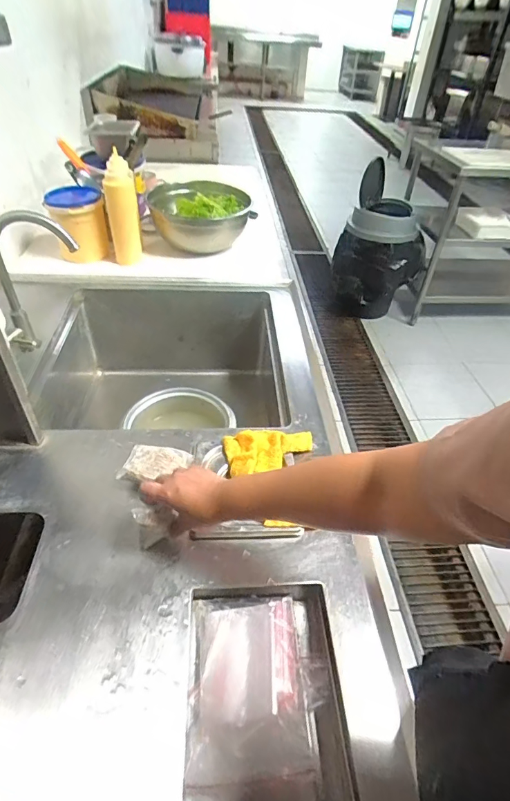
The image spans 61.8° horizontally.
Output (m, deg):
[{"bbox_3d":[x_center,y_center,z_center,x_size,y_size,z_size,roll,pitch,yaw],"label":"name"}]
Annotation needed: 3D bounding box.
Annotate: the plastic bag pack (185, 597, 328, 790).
[{"bbox_3d":[0.003,0.317,0.489,0.150,0.058,0.176,-2,43,-7],"label":"plastic bag pack"}]

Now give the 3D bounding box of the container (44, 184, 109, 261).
[{"bbox_3d":[-0.530,-0.524,1.285,0.152,0.191,0.156,-13,46,-18],"label":"container"}]

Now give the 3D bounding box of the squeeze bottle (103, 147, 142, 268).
[{"bbox_3d":[-0.381,-0.534,1.236,0.090,0.284,0.073,-10,45,-14],"label":"squeeze bottle"}]

